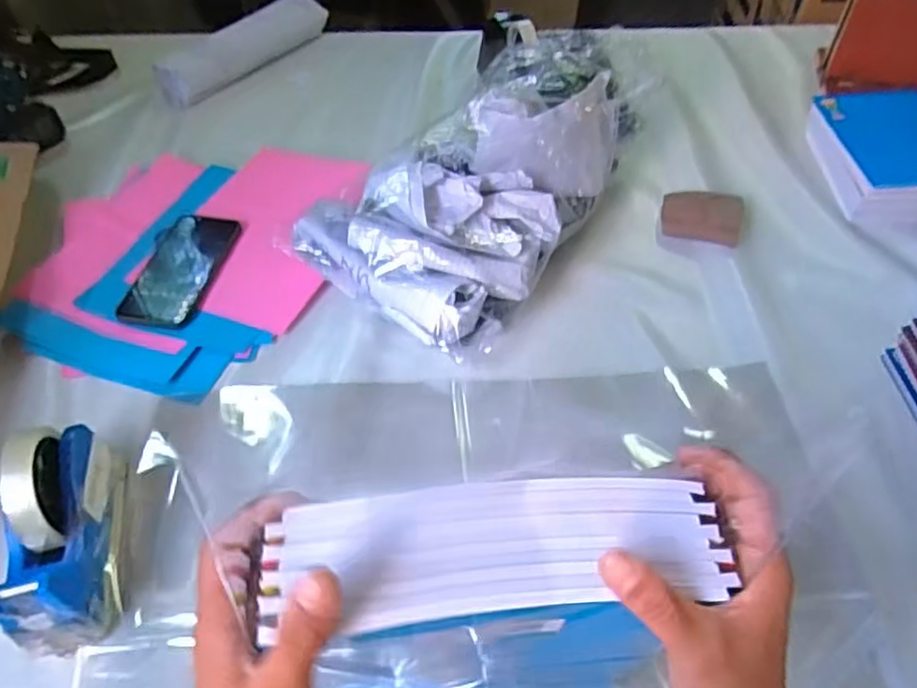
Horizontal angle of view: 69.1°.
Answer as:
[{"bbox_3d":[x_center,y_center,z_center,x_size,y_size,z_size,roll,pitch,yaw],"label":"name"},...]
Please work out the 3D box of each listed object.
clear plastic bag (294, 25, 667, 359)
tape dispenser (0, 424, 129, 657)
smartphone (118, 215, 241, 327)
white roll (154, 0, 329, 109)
[{"bbox_3d":[0.056,-0.202,0.766,0.228,0.158,0.451,32,58,25],"label":"clear plastic bag"},{"bbox_3d":[-0.309,0.140,0.510,0.064,0.108,0.158,-14,52,-12],"label":"tape dispenser"},{"bbox_3d":[-0.319,-0.091,0.769,0.089,0.010,0.181,5,50,4],"label":"smartphone"},{"bbox_3d":[-0.337,-0.470,1.054,0.067,0.060,0.304,30,56,22],"label":"white roll"}]

